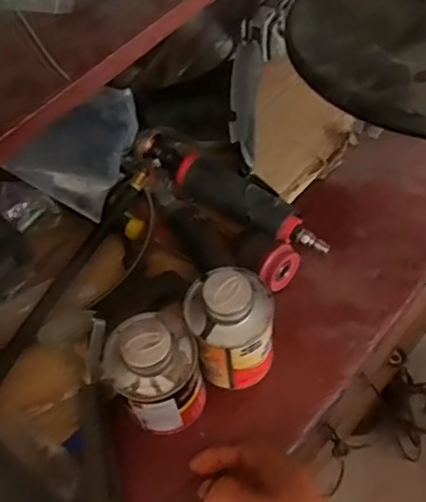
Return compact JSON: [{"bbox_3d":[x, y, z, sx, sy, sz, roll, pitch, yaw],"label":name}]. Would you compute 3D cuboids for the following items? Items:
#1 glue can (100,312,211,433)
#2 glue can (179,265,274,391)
[{"bbox_3d":[-0.043,0.090,0.433,0.064,0.100,0.067,-3,56,4],"label":"glue can"},{"bbox_3d":[0.013,0.058,0.452,0.064,0.102,0.070,-3,56,4],"label":"glue can"}]

